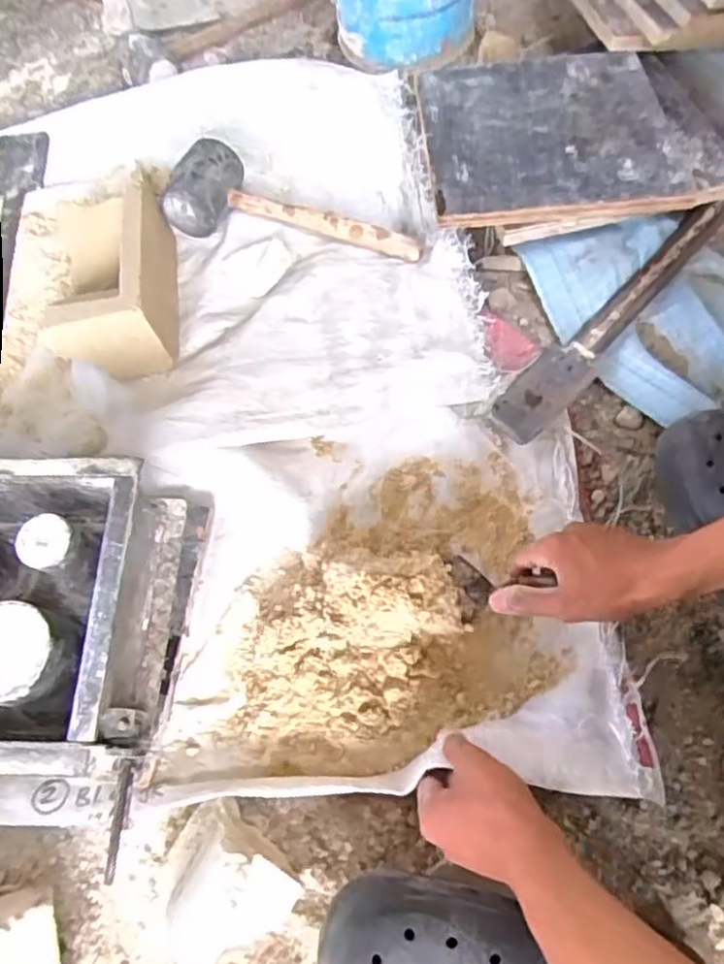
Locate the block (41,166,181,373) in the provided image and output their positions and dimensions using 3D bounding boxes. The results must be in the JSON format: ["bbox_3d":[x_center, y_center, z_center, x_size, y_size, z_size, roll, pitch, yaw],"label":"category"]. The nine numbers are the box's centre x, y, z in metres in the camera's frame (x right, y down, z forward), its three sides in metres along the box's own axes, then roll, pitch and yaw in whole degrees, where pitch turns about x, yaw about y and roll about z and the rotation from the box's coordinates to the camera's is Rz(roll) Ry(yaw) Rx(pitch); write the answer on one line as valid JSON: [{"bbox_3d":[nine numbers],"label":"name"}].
[{"bbox_3d":[-0.261,-0.219,0.715,0.107,0.081,0.193,-9,66,1],"label":"block"}]

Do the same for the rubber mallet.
[{"bbox_3d":[-0.073,-0.309,0.754,0.277,0.063,0.094,9,68,8],"label":"rubber mallet"}]

